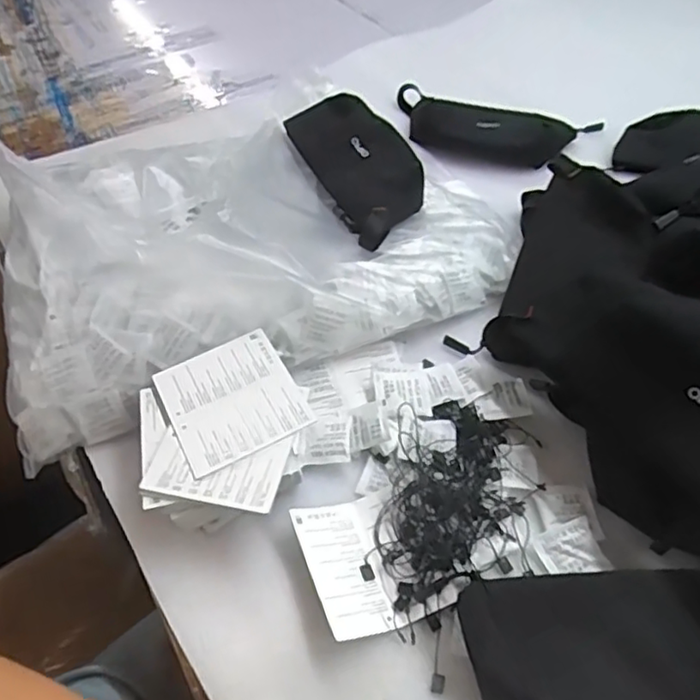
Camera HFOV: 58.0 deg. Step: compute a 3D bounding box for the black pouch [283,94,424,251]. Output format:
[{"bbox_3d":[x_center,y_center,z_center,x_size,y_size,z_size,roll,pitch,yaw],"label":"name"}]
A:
[{"bbox_3d":[0.007,-0.191,0.627,0.082,0.040,0.213,-20,51,-12],"label":"black pouch"}]

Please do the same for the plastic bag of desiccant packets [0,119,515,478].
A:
[{"bbox_3d":[-0.095,-0.125,0.589,0.456,0.091,0.328,-19,52,-9],"label":"plastic bag of desiccant packets"}]

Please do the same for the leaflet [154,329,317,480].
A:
[{"bbox_3d":[-0.085,0.035,0.454,0.088,0.005,0.100,-24,52,-16],"label":"leaflet"}]

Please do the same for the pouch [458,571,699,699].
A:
[{"bbox_3d":[0.150,0.175,0.354,0.164,0.036,0.096,-4,51,2],"label":"pouch"}]

